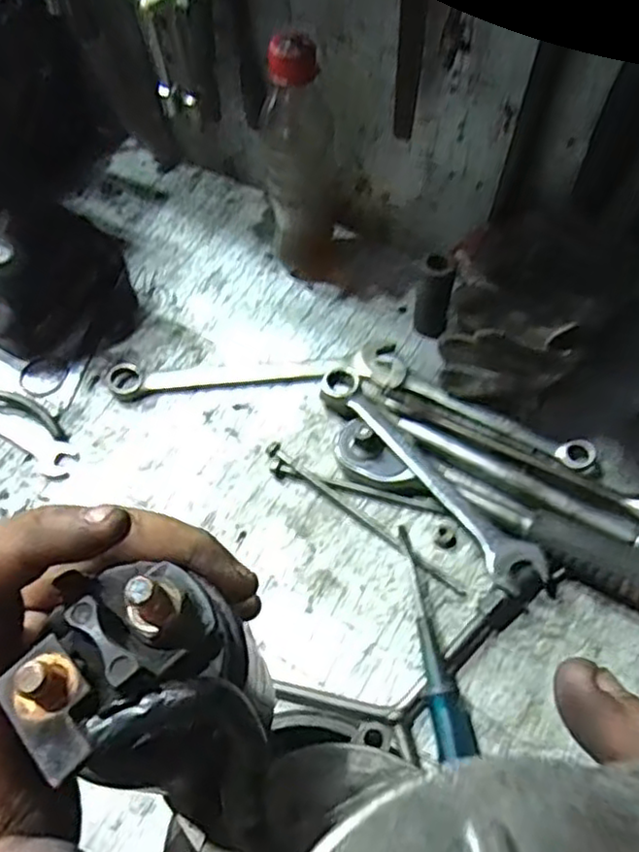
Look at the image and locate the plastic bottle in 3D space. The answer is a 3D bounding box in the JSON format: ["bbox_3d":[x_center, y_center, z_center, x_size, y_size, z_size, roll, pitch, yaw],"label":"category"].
[{"bbox_3d":[-0.009,-0.195,0.511,0.063,0.196,0.072,-3,59,1],"label":"plastic bottle"}]

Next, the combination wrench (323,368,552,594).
[{"bbox_3d":[0.070,0.032,0.455,0.034,0.012,0.200,-38,68,-17],"label":"combination wrench"}]

